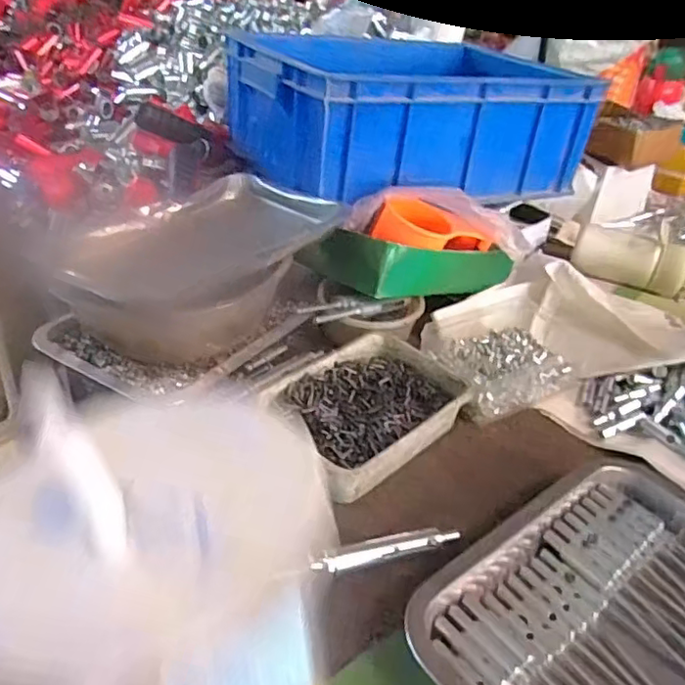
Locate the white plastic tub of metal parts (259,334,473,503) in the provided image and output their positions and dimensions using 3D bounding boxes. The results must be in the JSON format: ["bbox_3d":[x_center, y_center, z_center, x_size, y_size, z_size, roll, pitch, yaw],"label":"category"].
[{"bbox_3d":[0.018,0.057,0.534,0.122,0.046,0.177,33,43,33],"label":"white plastic tub of metal parts"}]

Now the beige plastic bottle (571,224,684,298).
[{"bbox_3d":[0.377,-0.106,0.778,0.149,0.059,0.056,21,38,20],"label":"beige plastic bottle"}]

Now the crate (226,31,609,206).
[{"bbox_3d":[0.079,-0.294,0.765,0.381,0.139,0.275,-13,40,-24],"label":"crate"}]

